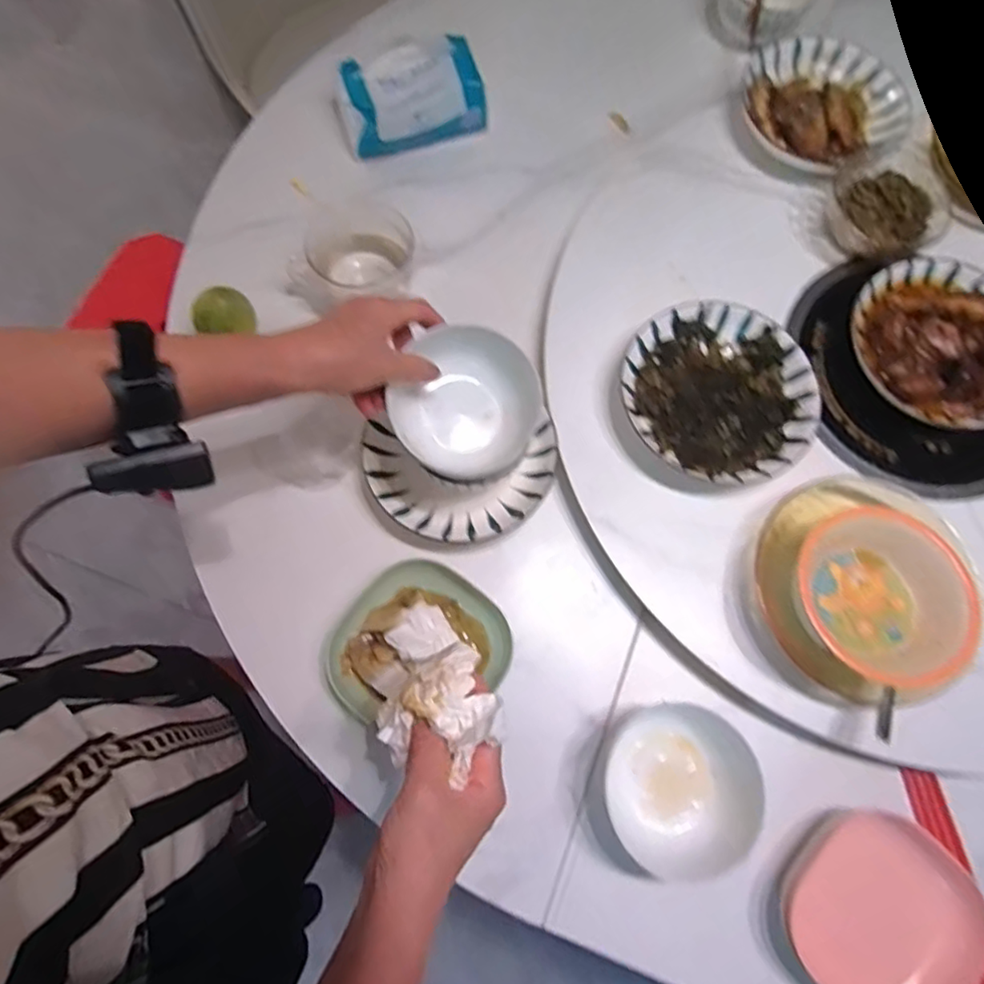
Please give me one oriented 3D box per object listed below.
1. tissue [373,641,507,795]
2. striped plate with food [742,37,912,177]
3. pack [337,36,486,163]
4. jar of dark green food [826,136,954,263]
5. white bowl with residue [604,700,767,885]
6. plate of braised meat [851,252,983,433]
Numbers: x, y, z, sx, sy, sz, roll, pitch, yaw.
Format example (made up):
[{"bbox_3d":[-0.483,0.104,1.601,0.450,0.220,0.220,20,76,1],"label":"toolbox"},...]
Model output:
[{"bbox_3d":[-0.031,0.145,0.393,0.082,0.034,0.066,-41,78,-10],"label":"tissue"},{"bbox_3d":[0.367,-0.428,0.682,0.176,0.036,0.170,0,73,-1],"label":"striped plate with food"},{"bbox_3d":[-0.092,-0.442,0.698,0.164,0.068,0.104,-14,74,-6],"label":"pack"},{"bbox_3d":[0.404,-0.296,0.642,0.112,0.038,0.130,15,74,3],"label":"jar of dark green food"},{"bbox_3d":[0.152,0.241,0.512,0.128,0.049,0.124,0,73,-1],"label":"white bowl with residue"},{"bbox_3d":[0.441,-0.144,0.595,0.177,0.048,0.177,-27,76,-9],"label":"plate of braised meat"}]

